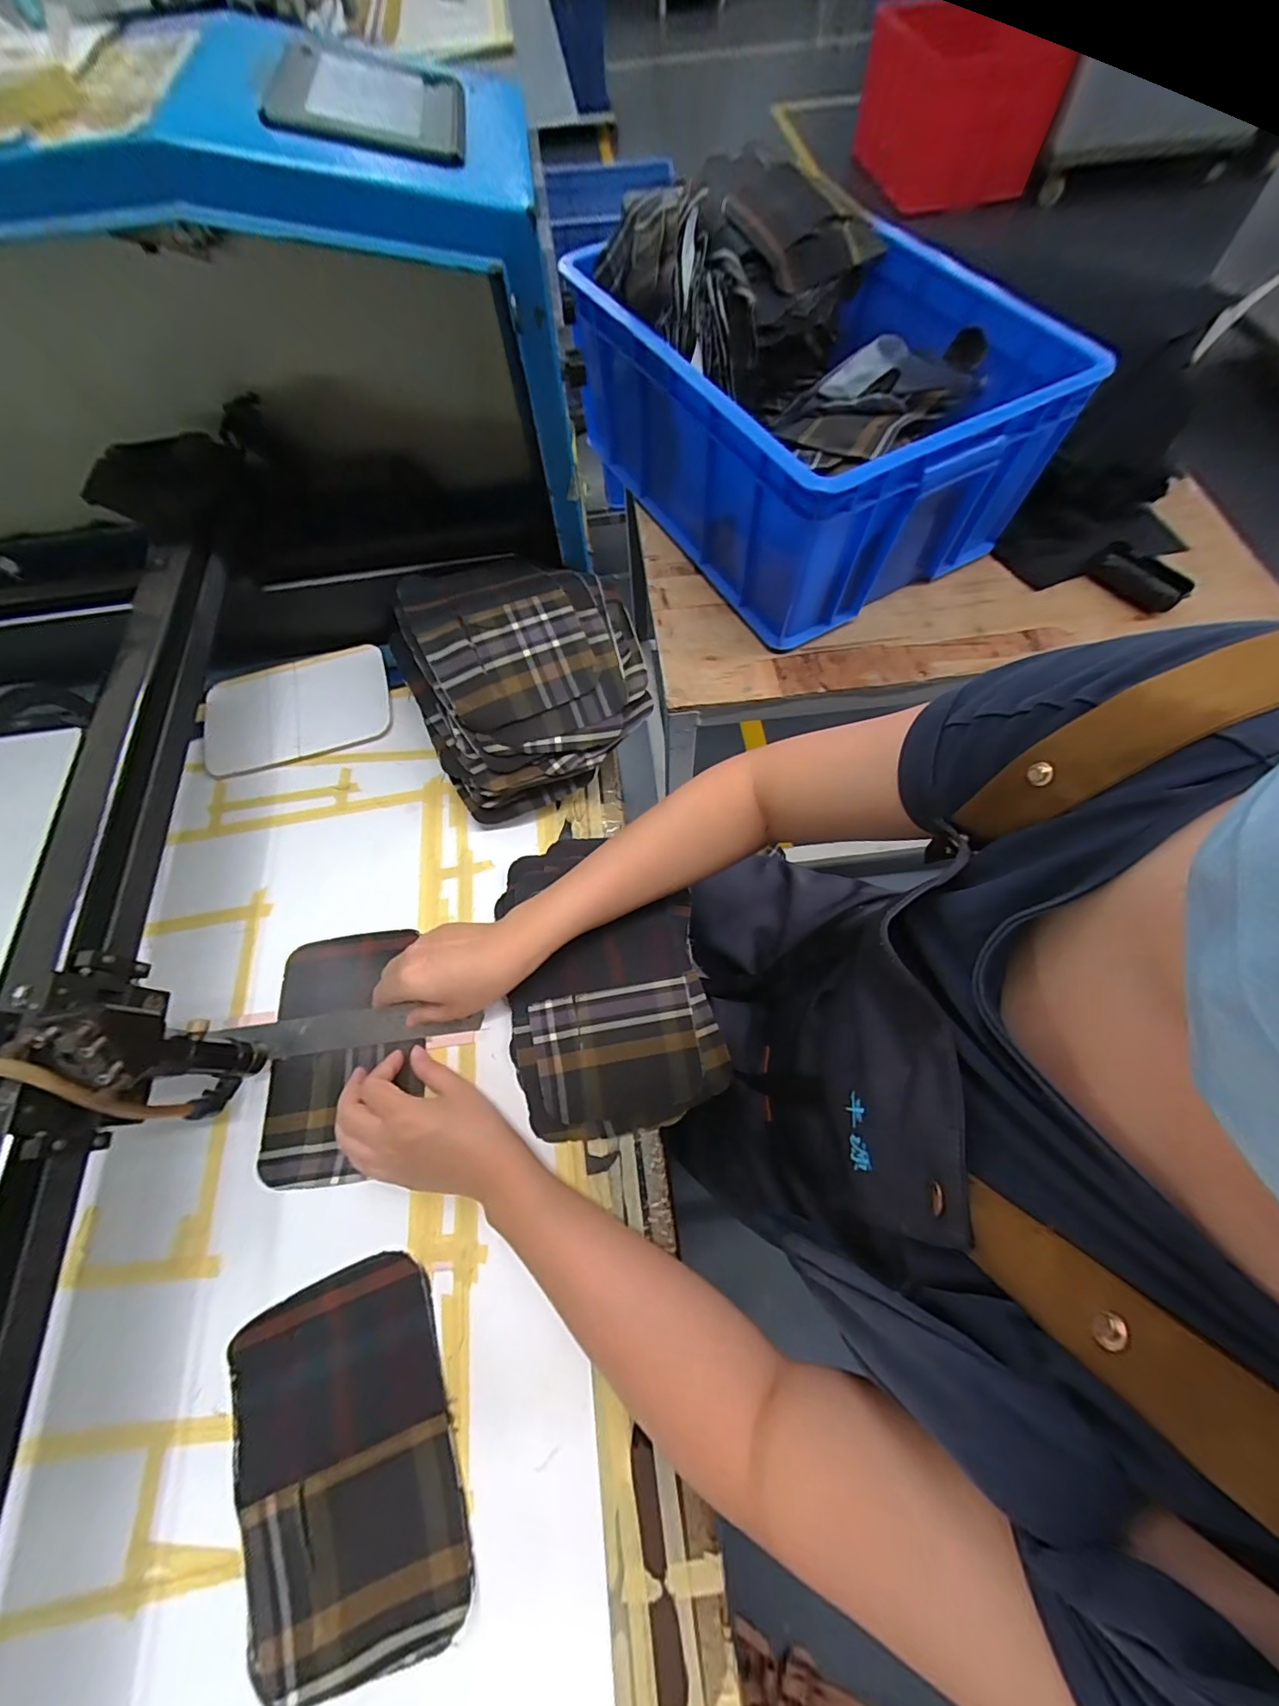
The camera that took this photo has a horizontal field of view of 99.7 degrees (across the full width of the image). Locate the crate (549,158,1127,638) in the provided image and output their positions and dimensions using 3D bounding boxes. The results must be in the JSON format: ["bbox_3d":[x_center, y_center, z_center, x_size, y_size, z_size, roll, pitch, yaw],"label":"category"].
[{"bbox_3d":[0.214,-0.572,0.676,0.422,0.245,0.498,-31,69,-10],"label":"crate"}]

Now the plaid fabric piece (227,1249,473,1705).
[{"bbox_3d":[-0.194,0.398,0.356,0.135,0.013,0.199,-22,68,-6],"label":"plaid fabric piece"}]

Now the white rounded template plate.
[{"bbox_3d":[-0.384,-0.161,0.605,0.200,0.004,0.127,-16,71,-3],"label":"white rounded template plate"}]

